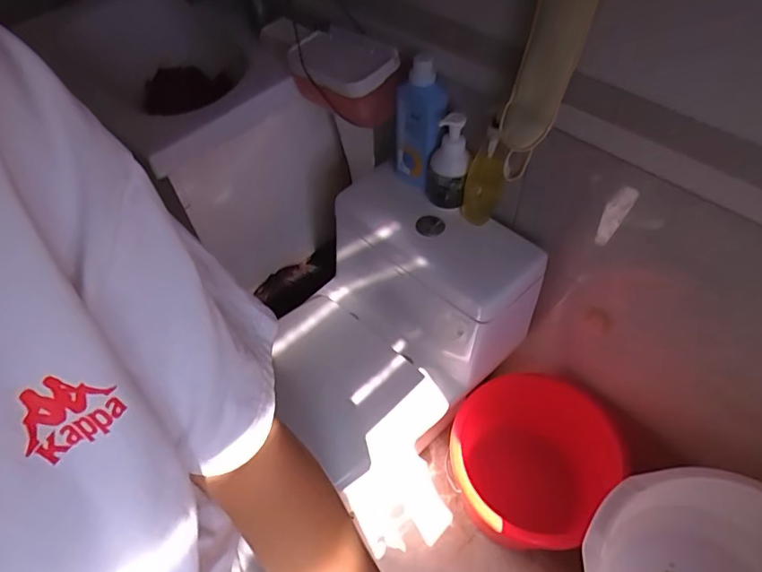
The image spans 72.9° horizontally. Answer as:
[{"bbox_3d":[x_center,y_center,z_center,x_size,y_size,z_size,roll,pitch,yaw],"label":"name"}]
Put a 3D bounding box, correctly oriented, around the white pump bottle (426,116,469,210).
[{"bbox_3d":[0.126,-0.237,0.987,0.077,0.175,0.072,2,53,6],"label":"white pump bottle"}]

